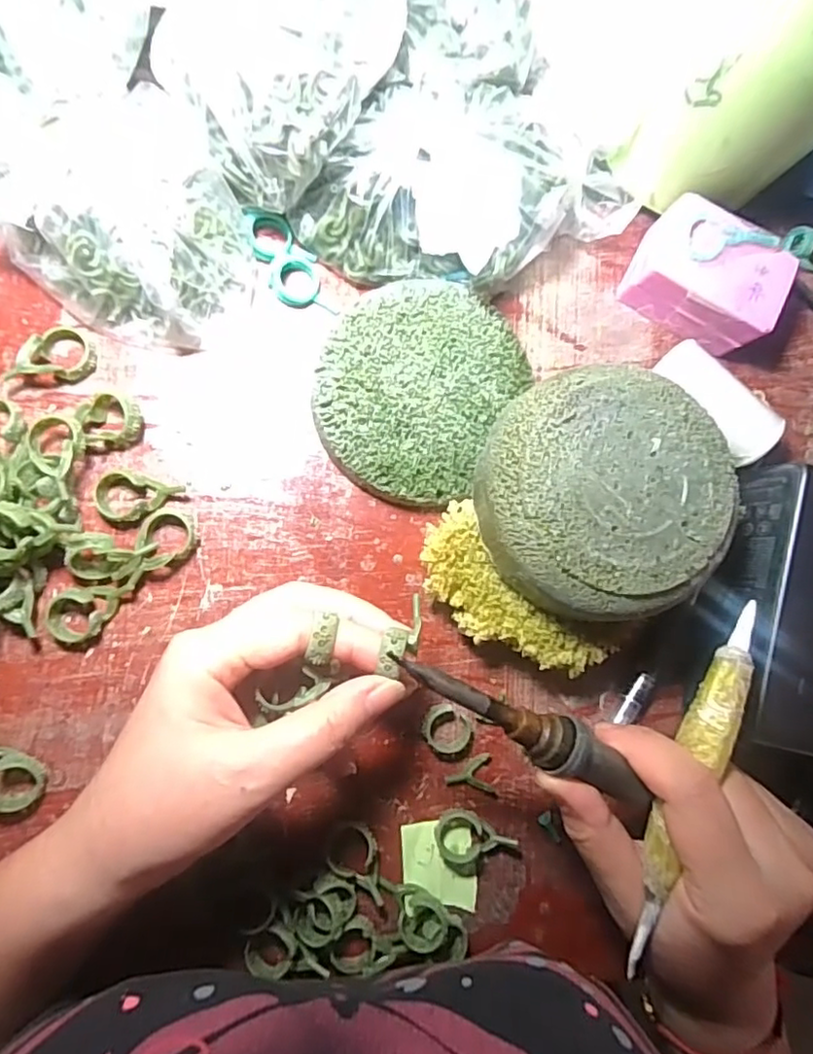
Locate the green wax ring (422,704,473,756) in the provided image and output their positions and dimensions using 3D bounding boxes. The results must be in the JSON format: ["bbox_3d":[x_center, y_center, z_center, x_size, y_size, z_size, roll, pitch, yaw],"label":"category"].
[{"bbox_3d":[0.020,0.099,0.292,0.026,0.008,0.022,41,82,-5],"label":"green wax ring"}]

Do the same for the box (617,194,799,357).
[{"bbox_3d":[0.151,-0.125,0.309,0.068,0.041,0.043,29,83,-7],"label":"box"}]

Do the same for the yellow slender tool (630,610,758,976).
[{"bbox_3d":[0.112,0.101,0.239,0.014,0.014,0.146,21,88,-7],"label":"yellow slender tool"}]

